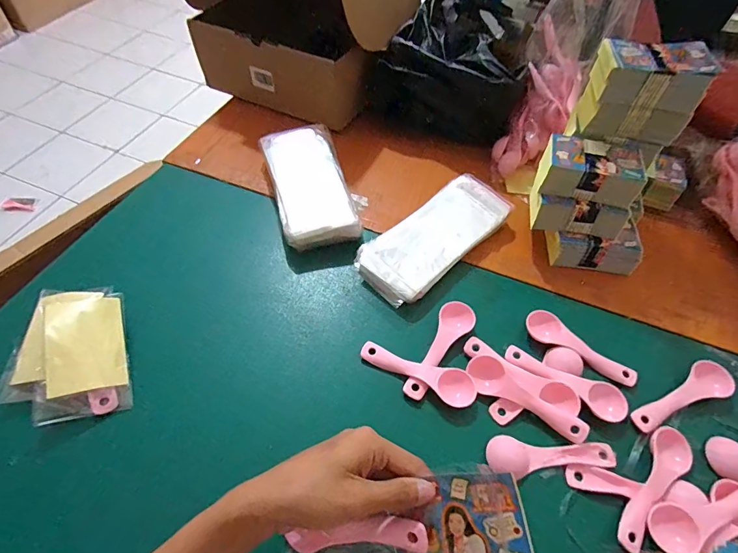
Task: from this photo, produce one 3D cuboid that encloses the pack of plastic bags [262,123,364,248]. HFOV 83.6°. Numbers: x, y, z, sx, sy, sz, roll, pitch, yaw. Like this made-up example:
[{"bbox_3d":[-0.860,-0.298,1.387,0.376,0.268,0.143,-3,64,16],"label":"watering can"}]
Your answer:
[{"bbox_3d":[-0.075,-0.112,0.518,0.092,0.044,0.187,-13,57,-12],"label":"pack of plastic bags"}]

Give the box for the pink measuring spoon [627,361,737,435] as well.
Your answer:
[{"bbox_3d":[0.298,0.115,0.390,0.112,0.011,0.034,-22,59,-17],"label":"pink measuring spoon"}]

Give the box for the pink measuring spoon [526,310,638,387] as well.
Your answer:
[{"bbox_3d":[0.212,0.072,0.415,0.111,0.012,0.027,33,60,19],"label":"pink measuring spoon"}]

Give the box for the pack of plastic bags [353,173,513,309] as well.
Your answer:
[{"bbox_3d":[0.077,-0.047,0.482,0.189,0.032,0.084,-37,64,-24],"label":"pack of plastic bags"}]

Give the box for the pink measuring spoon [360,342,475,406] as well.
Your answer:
[{"bbox_3d":[0.048,0.089,0.400,0.113,0.013,0.033,26,58,15],"label":"pink measuring spoon"}]

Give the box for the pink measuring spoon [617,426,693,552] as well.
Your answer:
[{"bbox_3d":[0.237,0.175,0.345,0.031,0.009,0.112,38,62,21],"label":"pink measuring spoon"}]

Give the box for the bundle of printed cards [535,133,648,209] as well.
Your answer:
[{"bbox_3d":[0.234,-0.117,0.444,0.100,0.035,0.065,14,56,7],"label":"bundle of printed cards"}]

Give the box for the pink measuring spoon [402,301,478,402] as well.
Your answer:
[{"bbox_3d":[0.073,0.073,0.410,0.034,0.015,0.111,24,58,14],"label":"pink measuring spoon"}]

